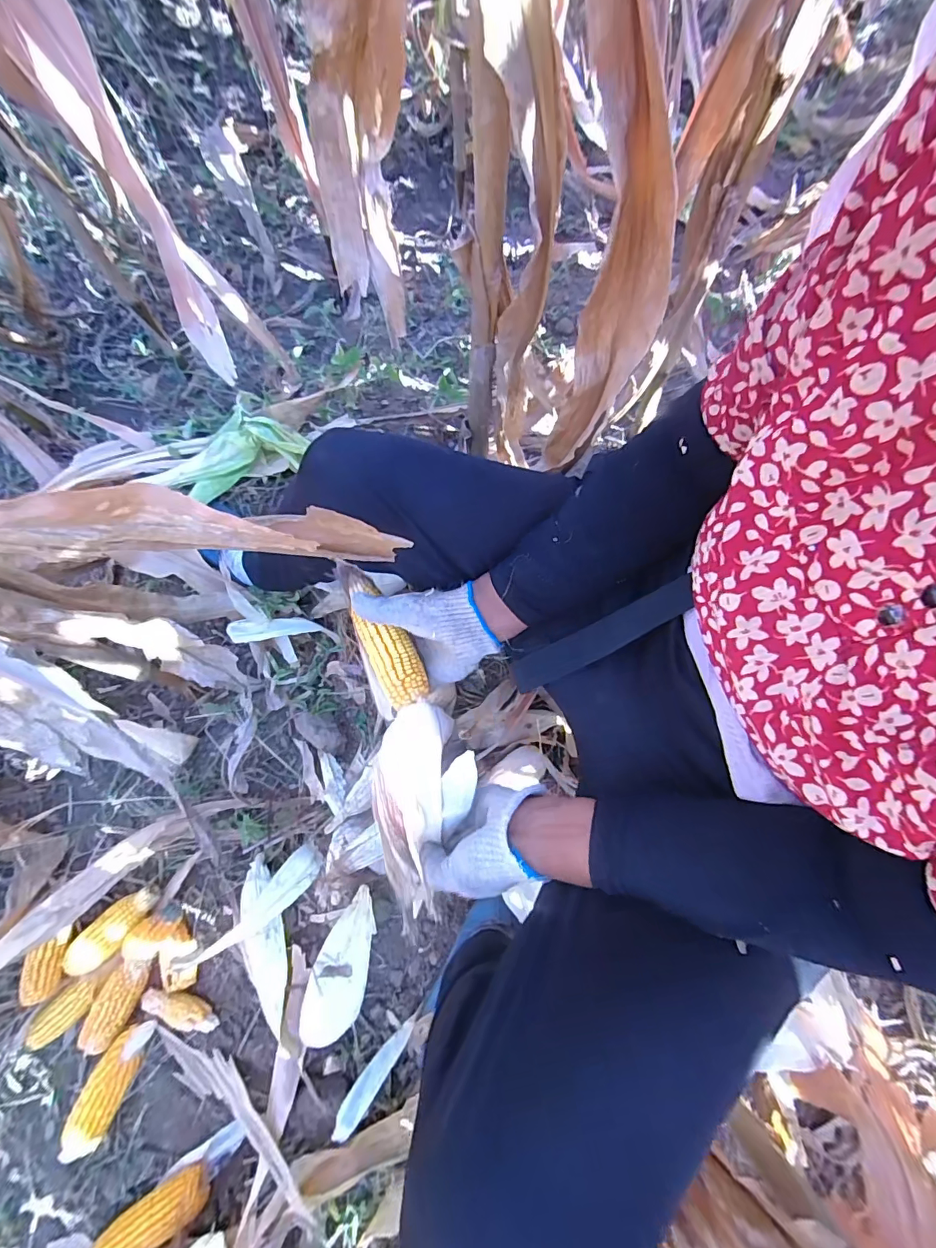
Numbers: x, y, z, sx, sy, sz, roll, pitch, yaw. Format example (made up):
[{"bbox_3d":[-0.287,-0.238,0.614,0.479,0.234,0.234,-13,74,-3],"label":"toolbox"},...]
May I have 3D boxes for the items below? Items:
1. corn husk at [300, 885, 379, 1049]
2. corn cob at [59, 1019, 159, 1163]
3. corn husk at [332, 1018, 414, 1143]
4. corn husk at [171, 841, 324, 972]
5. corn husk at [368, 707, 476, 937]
[{"bbox_3d":[-0.167,0.455,0.630,0.074,0.061,0.208,16,75,4],"label":"corn husk"},{"bbox_3d":[-0.472,0.608,0.626,0.049,0.042,0.164,27,76,7],"label":"corn cob"},{"bbox_3d":[-0.119,0.585,0.608,0.026,0.018,0.138,39,60,10],"label":"corn husk"},{"bbox_3d":[-0.281,0.379,0.622,0.204,0.030,0.045,-37,77,-23],"label":"corn husk"},{"bbox_3d":[-0.045,0.163,0.427,0.091,0.036,0.178,9,74,2],"label":"corn husk"}]

